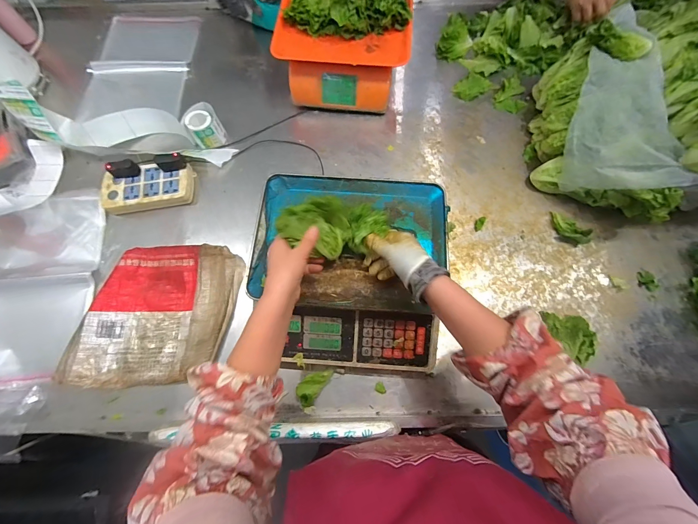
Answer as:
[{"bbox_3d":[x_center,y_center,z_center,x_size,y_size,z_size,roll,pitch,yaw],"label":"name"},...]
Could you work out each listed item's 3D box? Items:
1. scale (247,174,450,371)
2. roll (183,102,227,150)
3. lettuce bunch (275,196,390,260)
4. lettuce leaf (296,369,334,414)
[{"bbox_3d":[-0.002,0.017,0.546,0.335,0.104,0.329,3,72,2],"label":"scale"},{"bbox_3d":[-0.331,-0.312,0.679,0.074,0.058,0.084,-30,74,-8],"label":"roll"},{"bbox_3d":[-0.022,-0.053,0.450,0.157,0.069,0.076,-8,72,-3],"label":"lettuce bunch"},{"bbox_3d":[-0.066,0.219,0.518,0.044,0.027,0.079,25,74,9],"label":"lettuce leaf"}]

